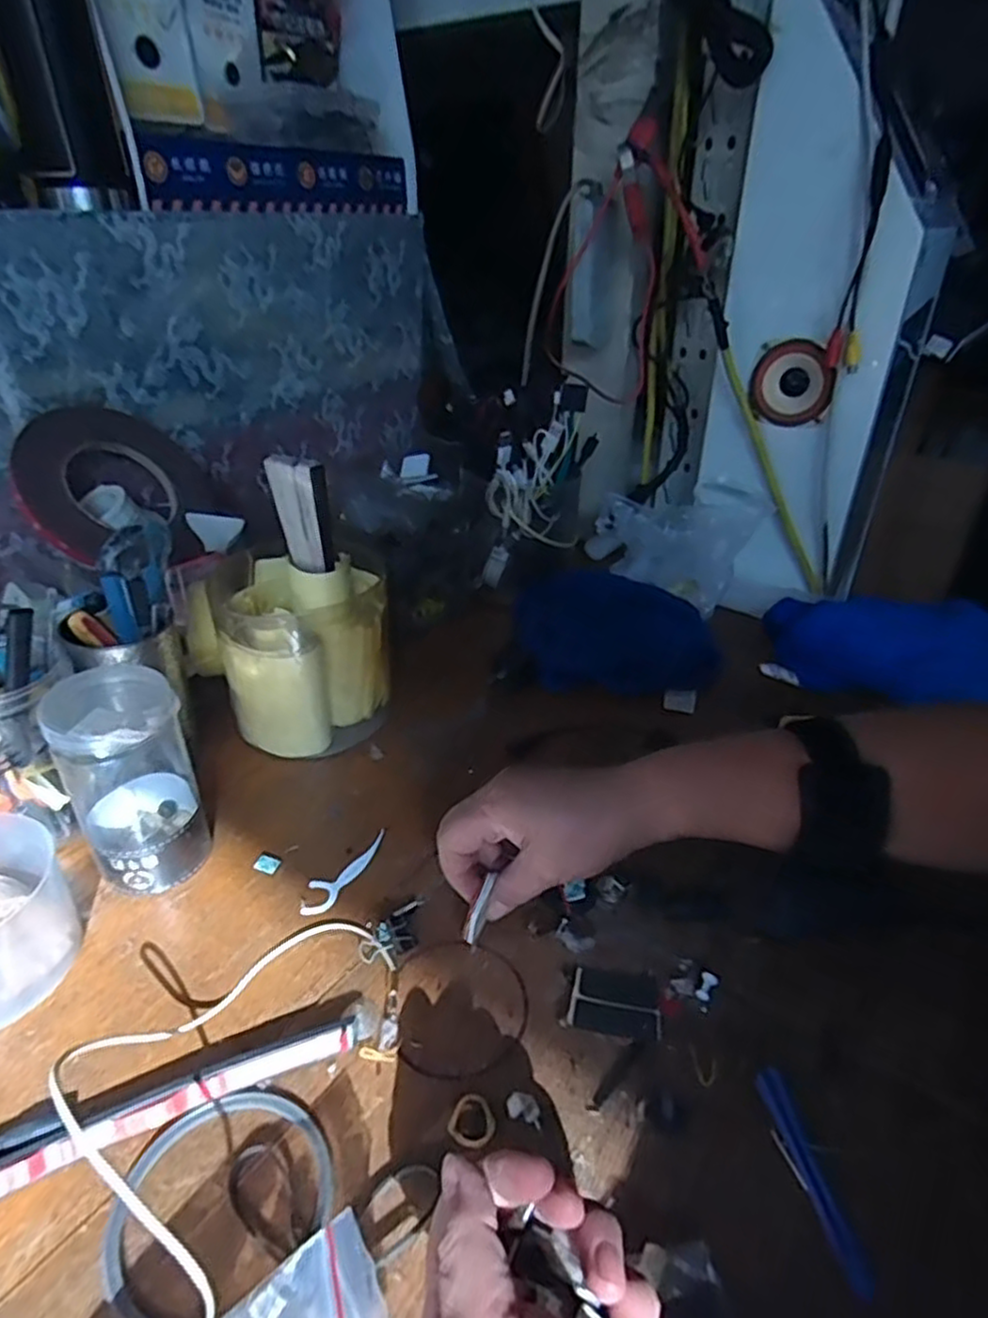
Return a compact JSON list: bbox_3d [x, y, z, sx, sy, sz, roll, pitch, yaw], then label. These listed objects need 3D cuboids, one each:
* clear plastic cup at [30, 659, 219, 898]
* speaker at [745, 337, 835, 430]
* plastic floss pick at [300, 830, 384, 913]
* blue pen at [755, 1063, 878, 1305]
[{"bbox_3d":[-0.209,0.071,0.412,0.062,0.120,0.068,1,33,0],"label":"clear plastic cup"},{"bbox_3d":[0.278,-0.258,0.660,0.076,0.073,0.026,18,36,26],"label":"speaker"},{"bbox_3d":[-0.092,0.129,0.438,0.020,0.004,0.074,16,36,22],"label":"plastic floss pick"},{"bbox_3d":[0.130,0.212,0.293,0.010,0.010,0.079,-4,34,-7],"label":"blue pen"}]

